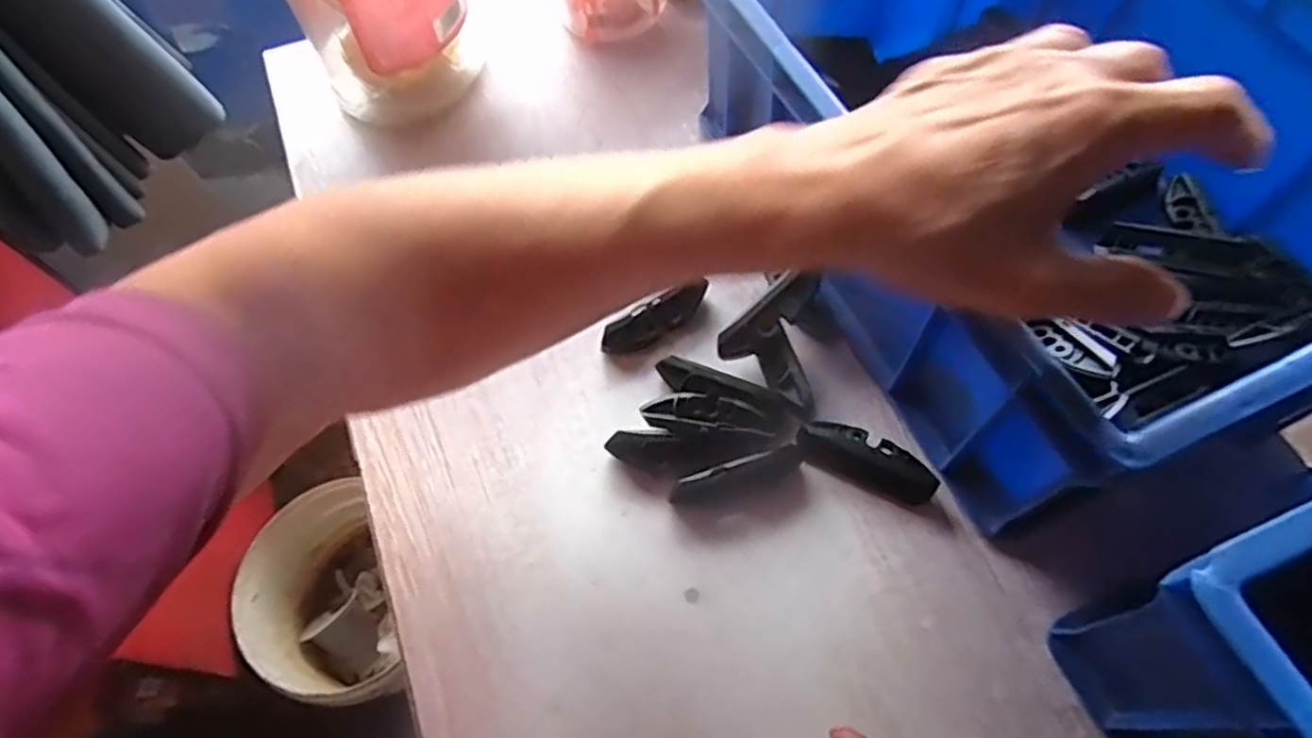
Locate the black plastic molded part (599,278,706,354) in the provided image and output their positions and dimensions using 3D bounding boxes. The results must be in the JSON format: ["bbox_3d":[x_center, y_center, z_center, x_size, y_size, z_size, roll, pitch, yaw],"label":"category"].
[{"bbox_3d":[0.000,-0.027,0.402,0.065,0.017,0.016,-29,65,-13],"label":"black plastic molded part"}]

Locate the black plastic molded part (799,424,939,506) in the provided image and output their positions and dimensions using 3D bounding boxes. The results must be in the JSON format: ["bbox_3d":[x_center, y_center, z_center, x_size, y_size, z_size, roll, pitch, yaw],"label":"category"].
[{"bbox_3d":[0.109,0.047,0.364,0.070,0.017,0.023,19,65,12],"label":"black plastic molded part"}]

